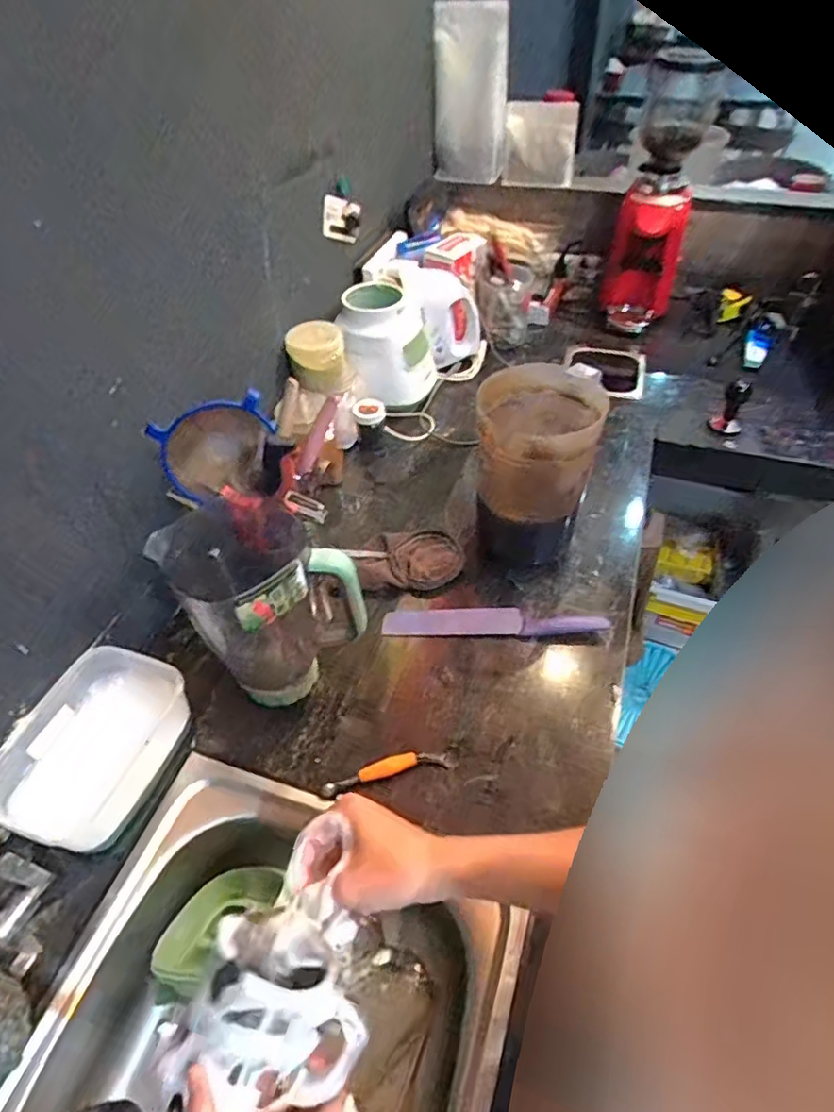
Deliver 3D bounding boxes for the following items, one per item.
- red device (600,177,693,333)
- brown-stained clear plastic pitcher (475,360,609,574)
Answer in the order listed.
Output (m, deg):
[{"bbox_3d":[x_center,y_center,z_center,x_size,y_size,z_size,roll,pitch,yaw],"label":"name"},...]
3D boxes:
[{"bbox_3d":[0.472,-0.612,1.242,0.136,0.295,0.095,14,50,12],"label":"red device"},{"bbox_3d":[0.159,-0.114,0.817,0.147,0.237,0.167,3,47,4],"label":"brown-stained clear plastic pitcher"}]

